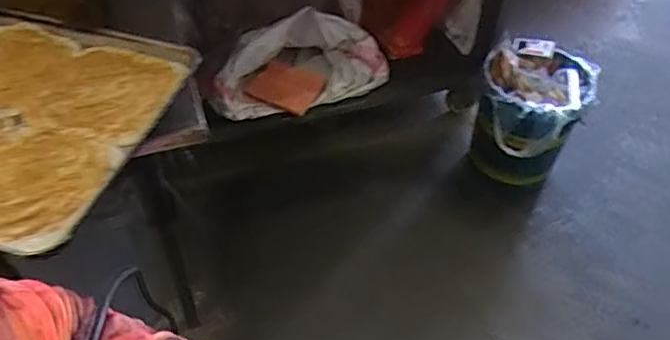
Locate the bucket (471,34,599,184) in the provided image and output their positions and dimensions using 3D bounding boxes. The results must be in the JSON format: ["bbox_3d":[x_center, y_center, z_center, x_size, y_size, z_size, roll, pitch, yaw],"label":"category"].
[{"bbox_3d":[0.573,-0.147,1.665,0.313,0.334,0.377,18,49,13],"label":"bucket"}]

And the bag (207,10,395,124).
[{"bbox_3d":[-0.120,-0.336,1.701,0.554,0.248,0.218,-18,51,-18],"label":"bag"}]

